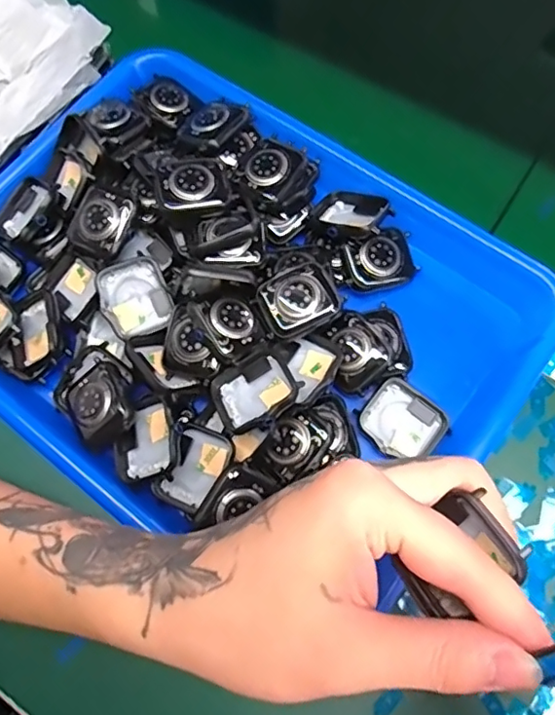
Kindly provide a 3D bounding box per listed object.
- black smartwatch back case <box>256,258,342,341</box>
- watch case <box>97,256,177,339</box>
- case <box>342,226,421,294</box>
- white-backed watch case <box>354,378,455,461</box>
[{"bbox_3d":[0.012,-0.033,0.303,0.041,0.008,0.037,-29,72,-7],"label":"black smartwatch back case"},{"bbox_3d":[-0.082,-0.035,0.315,0.041,0.011,0.041,-29,105,-17],"label":"watch case"},{"bbox_3d":[0.063,-0.058,0.328,0.046,0.010,0.034,-25,96,-9],"label":"case"},{"bbox_3d":[0.070,0.036,0.303,0.043,0.011,0.037,41,78,15],"label":"white-backed watch case"}]

